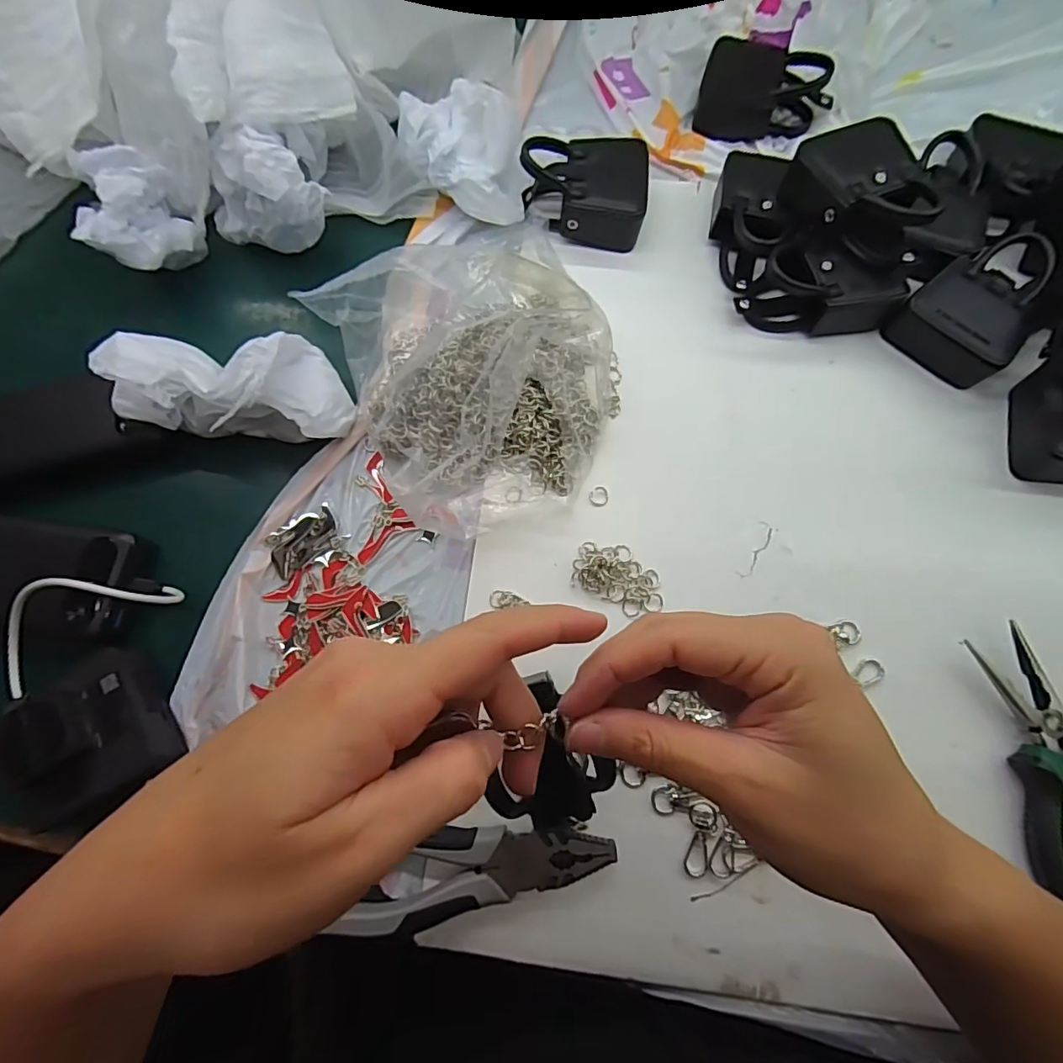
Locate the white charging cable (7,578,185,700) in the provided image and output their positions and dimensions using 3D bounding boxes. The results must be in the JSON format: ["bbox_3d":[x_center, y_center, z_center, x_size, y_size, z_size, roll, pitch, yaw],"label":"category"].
[{"bbox_3d":[-0.273,0.051,0.302,0.103,0.039,0.041,-35,76,-8],"label":"white charging cable"}]

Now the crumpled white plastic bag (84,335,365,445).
[{"bbox_3d":[-0.197,-0.099,0.342,0.145,0.074,0.067,4,74,-10],"label":"crumpled white plastic bag"}]

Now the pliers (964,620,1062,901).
[{"bbox_3d":[0.312,0.126,0.297,0.091,0.021,0.138,-13,75,-2],"label":"pliers"}]

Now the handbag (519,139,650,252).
[{"bbox_3d":[0.042,-0.270,0.409,0.095,0.043,0.074,7,75,3],"label":"handbag"}]

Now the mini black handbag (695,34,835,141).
[{"bbox_3d":[0.197,-0.375,0.438,0.104,0.034,0.068,13,75,5],"label":"mini black handbag"}]

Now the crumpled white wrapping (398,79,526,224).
[{"bbox_3d":[-0.052,-0.285,0.402,0.085,0.059,0.094,-11,75,-1],"label":"crumpled white wrapping"}]

